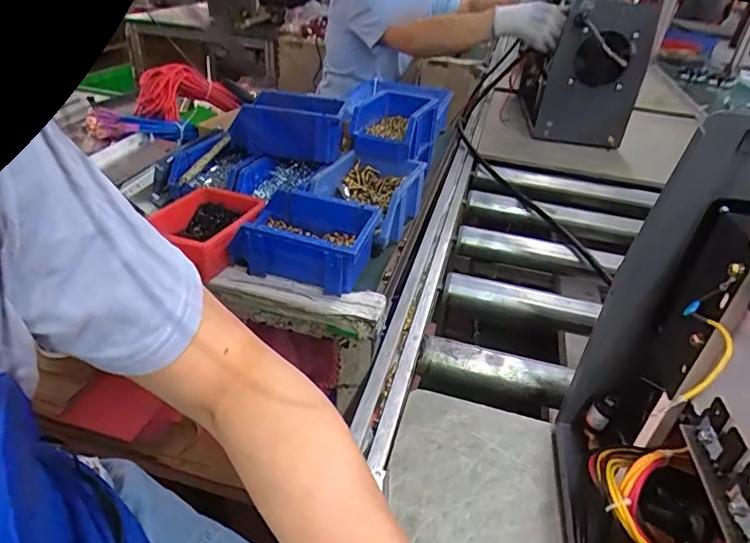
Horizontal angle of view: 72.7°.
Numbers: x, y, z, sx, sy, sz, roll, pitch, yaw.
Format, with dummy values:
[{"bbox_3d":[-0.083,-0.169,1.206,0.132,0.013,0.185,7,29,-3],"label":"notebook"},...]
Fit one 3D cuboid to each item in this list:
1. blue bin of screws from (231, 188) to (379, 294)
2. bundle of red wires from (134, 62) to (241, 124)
[{"bbox_3d":[-0.083,-0.037,0.617,0.154,0.075,0.105,15,35,13],"label":"blue bin of screws"},{"bbox_3d":[-0.348,-0.333,0.945,0.104,0.078,0.164,26,38,26],"label":"bundle of red wires"}]

